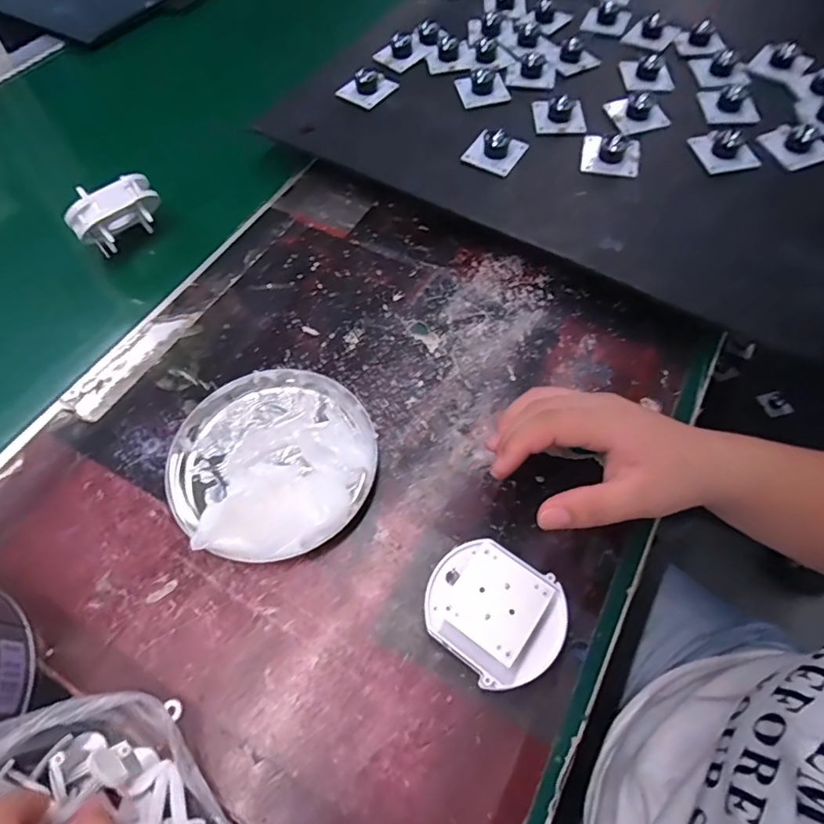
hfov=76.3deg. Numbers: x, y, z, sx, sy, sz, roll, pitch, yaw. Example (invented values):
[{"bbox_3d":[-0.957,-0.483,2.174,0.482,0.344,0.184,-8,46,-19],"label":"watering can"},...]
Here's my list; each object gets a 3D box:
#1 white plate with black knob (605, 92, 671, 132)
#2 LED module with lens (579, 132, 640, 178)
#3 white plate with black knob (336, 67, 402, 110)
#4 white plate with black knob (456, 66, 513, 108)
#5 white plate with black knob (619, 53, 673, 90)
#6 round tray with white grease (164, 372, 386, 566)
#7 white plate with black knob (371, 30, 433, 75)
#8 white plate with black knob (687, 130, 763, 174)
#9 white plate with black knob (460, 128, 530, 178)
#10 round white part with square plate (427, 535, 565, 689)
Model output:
[{"bbox_3d":[0.196,-0.267,0.458,0.041,0.019,0.052,-15,60,-8],"label":"white plate with black knob"},{"bbox_3d":[0.164,-0.218,0.431,0.045,0.020,0.049,7,60,5],"label":"LED module with lens"},{"bbox_3d":[-0.041,-0.305,0.483,0.041,0.018,0.044,35,66,20],"label":"white plate with black knob"},{"bbox_3d":[0.064,-0.304,0.477,0.041,0.016,0.051,-9,60,-5],"label":"white plate with black knob"},{"bbox_3d":[0.216,-0.311,0.477,0.039,0.018,0.038,-2,59,0],"label":"white plate with black knob"},{"bbox_3d":[-0.088,0.026,0.330,0.126,0.026,0.126,0,59,1],"label":"round tray with white grease"},{"bbox_3d":[-0.009,-0.359,0.515,0.045,0.021,0.041,-33,64,-17],"label":"white plate with black knob"},{"bbox_3d":[0.255,-0.215,0.423,0.038,0.021,0.046,-8,59,-4],"label":"white plate with black knob"},{"bbox_3d":[0.070,-0.222,0.437,0.042,0.018,0.043,29,64,17],"label":"white plate with black knob"},{"bbox_3d":[0.042,0.104,0.273,0.070,0.044,0.058,34,65,19],"label":"round white part with square plate"}]

